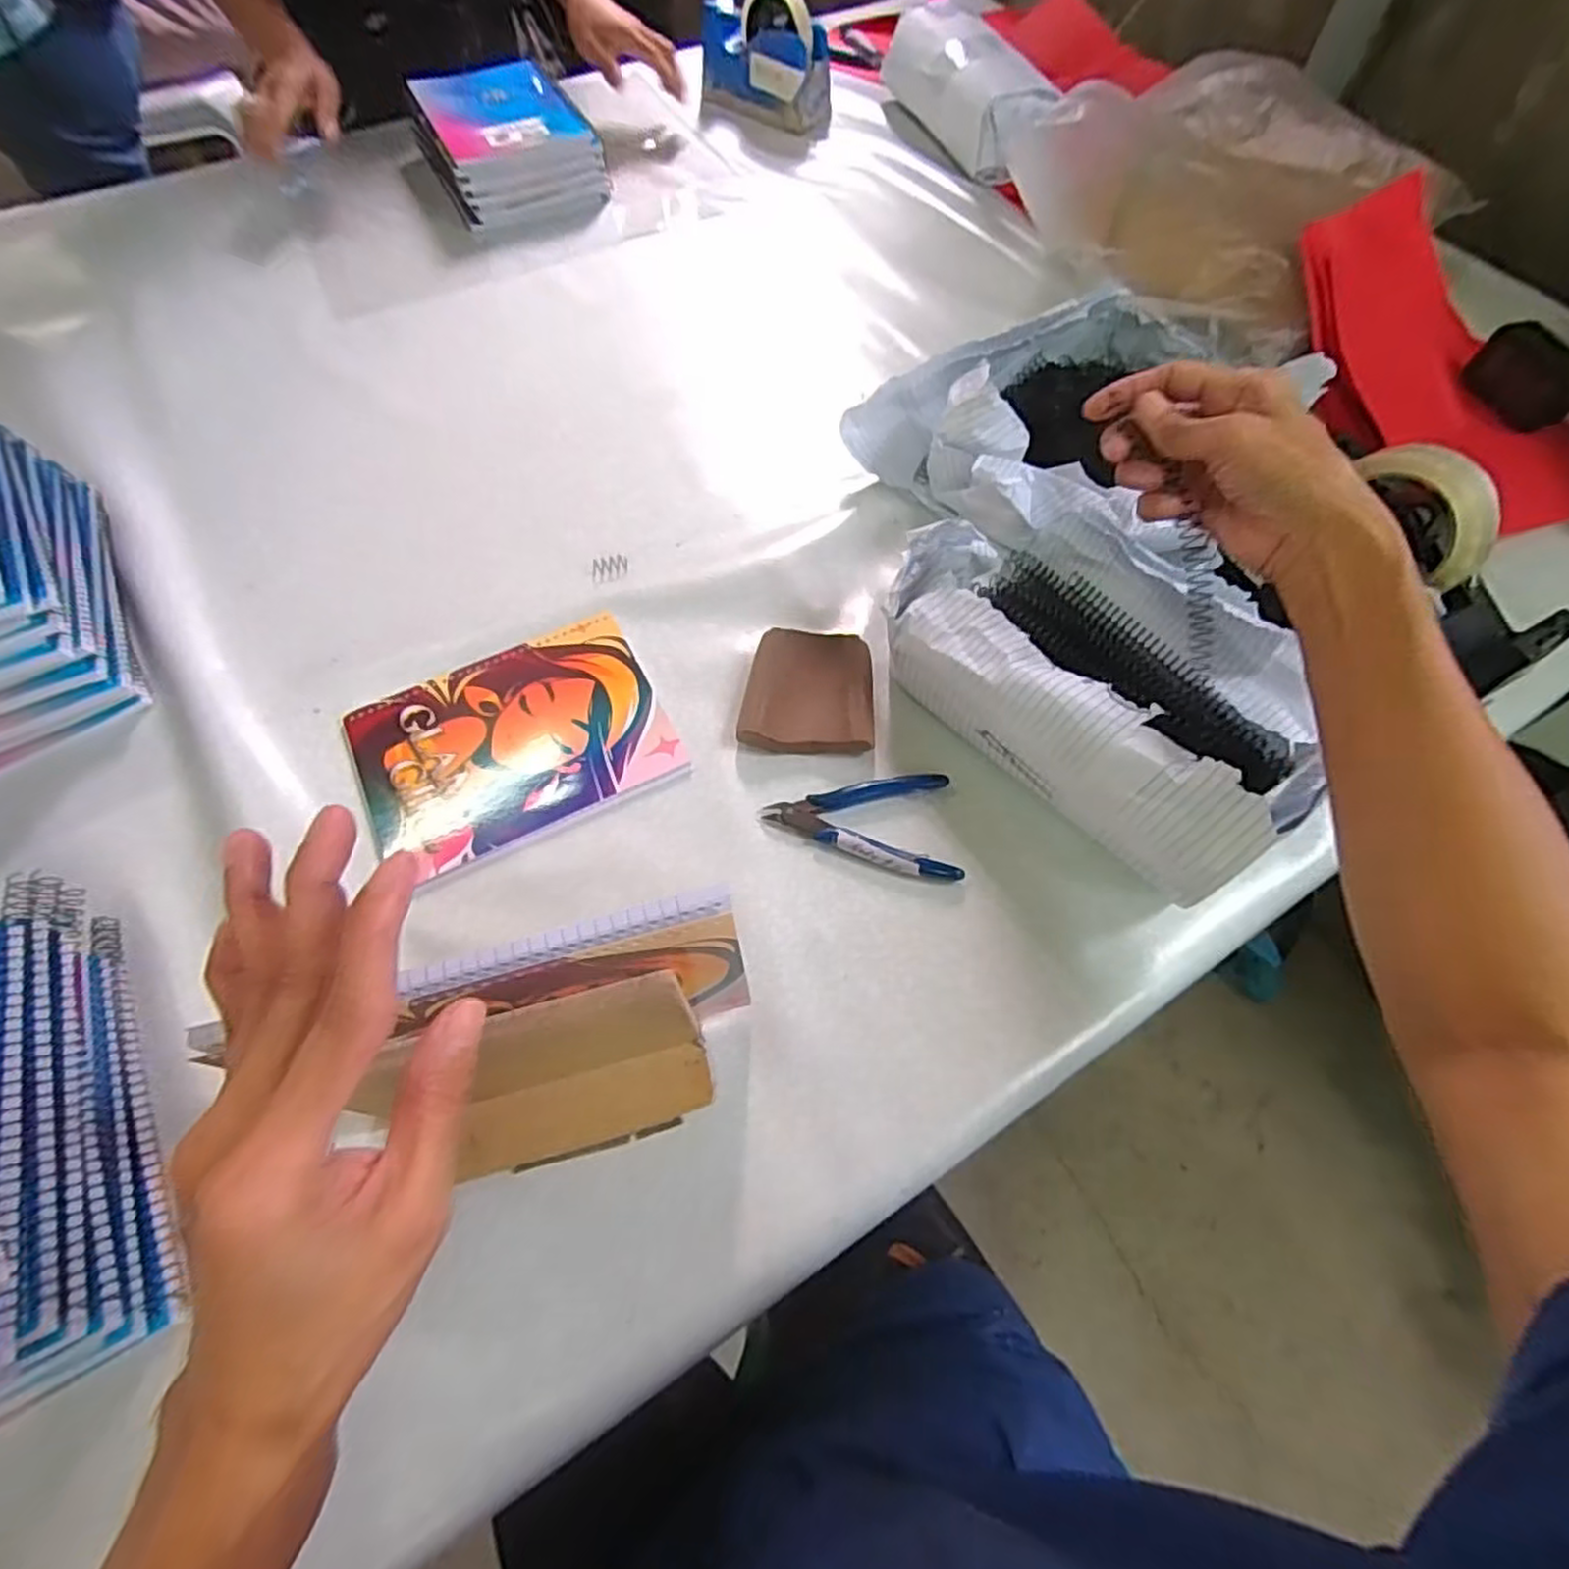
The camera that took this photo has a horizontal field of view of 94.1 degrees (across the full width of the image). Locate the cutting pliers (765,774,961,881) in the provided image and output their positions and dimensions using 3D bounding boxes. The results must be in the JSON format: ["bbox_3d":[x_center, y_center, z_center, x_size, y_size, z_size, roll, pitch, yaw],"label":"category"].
[{"bbox_3d":[0.049,0.023,0.462,0.117,0.011,0.069,2,62,2],"label":"cutting pliers"}]

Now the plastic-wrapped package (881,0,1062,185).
[{"bbox_3d":[0.212,-0.801,0.845,0.091,0.080,0.276,-18,63,-11],"label":"plastic-wrapped package"}]

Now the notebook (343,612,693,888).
[{"bbox_3d":[-0.182,-0.029,0.493,0.197,0.009,0.145,-24,64,-11],"label":"notebook"}]

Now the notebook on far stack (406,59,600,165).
[{"bbox_3d":[-0.318,-0.751,0.808,0.155,0.017,0.211,-24,64,-14],"label":"notebook on far stack"}]

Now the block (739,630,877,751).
[{"bbox_3d":[0.018,-0.062,0.503,0.087,0.022,0.090,5,62,4],"label":"block"}]

